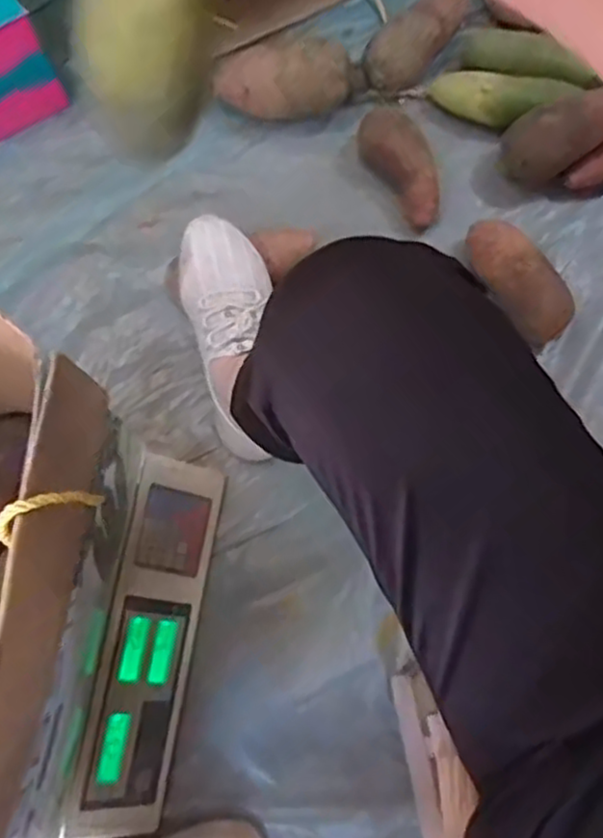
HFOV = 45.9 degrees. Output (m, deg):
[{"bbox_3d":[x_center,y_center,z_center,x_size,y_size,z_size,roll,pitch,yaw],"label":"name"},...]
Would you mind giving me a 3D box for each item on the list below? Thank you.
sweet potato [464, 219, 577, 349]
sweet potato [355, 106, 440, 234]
[{"bbox_3d":[0.229,-0.147,0.754,0.064,0.062,0.146,-32,80,-7],"label":"sweet potato"},{"bbox_3d":[0.116,-0.281,0.796,0.061,0.043,0.138,-30,93,-7],"label":"sweet potato"}]

